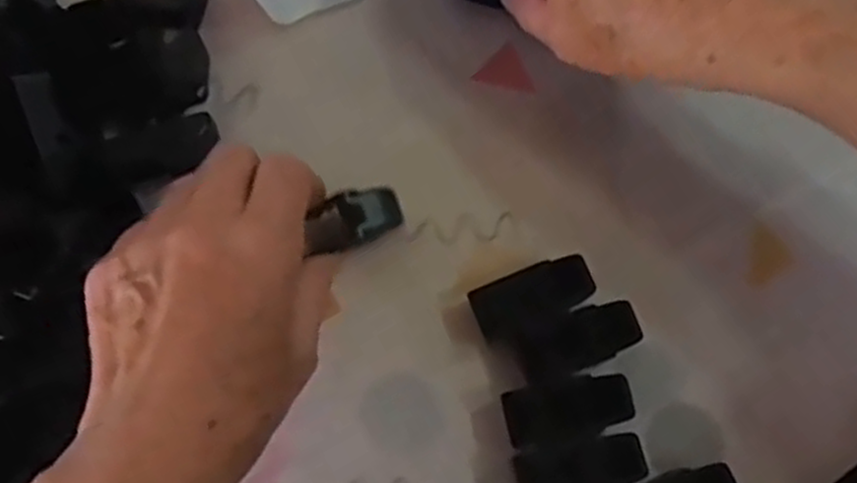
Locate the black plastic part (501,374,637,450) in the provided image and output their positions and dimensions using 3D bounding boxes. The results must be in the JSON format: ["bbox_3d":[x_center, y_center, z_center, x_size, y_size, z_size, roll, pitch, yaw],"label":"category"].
[{"bbox_3d":[0.056,0.068,0.319,0.049,0.018,0.024,-11,75,-4],"label":"black plastic part"}]

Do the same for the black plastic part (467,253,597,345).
[{"bbox_3d":[0.044,0.025,0.331,0.049,0.017,0.025,-24,76,-7],"label":"black plastic part"}]

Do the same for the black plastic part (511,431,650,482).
[{"bbox_3d":[0.059,0.091,0.313,0.049,0.018,0.024,-11,75,-4],"label":"black plastic part"}]

